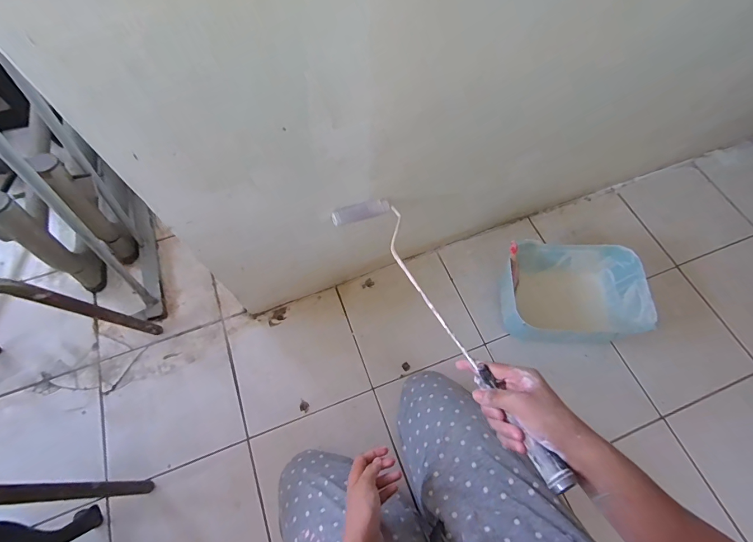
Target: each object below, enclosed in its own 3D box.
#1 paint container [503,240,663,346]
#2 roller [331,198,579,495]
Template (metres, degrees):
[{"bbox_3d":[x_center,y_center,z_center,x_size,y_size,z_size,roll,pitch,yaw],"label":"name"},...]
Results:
[{"bbox_3d":[0.457,0.051,0.884,0.303,0.149,0.212,3,65,1],"label":"paint container"},{"bbox_3d":[0.076,0.042,0.535,0.118,0.032,0.540,-22,46,-11],"label":"roller"}]

